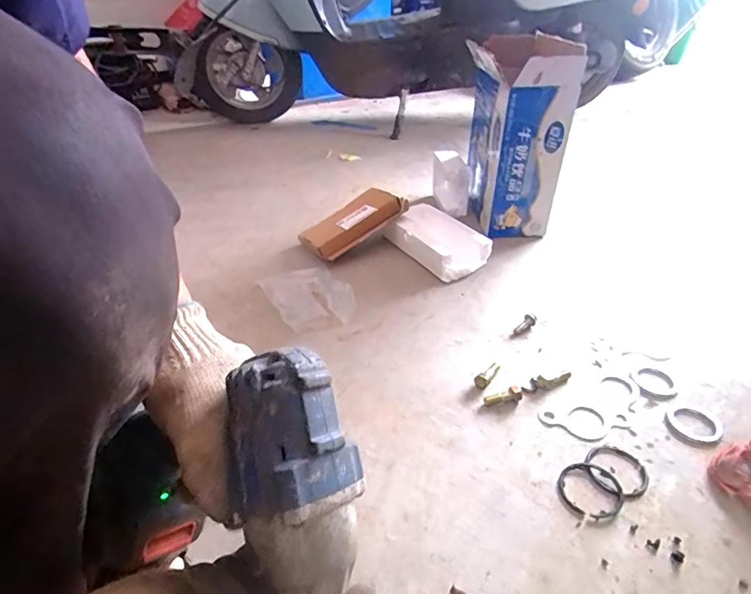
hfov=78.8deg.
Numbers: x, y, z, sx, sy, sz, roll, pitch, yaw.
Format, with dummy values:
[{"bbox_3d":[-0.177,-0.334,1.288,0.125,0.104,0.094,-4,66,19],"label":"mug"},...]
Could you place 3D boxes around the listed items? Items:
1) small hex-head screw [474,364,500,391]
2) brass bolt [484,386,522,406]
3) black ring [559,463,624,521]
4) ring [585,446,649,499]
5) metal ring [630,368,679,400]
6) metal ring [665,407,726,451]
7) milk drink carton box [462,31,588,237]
[{"bbox_3d":[0.148,0.104,0.610,0.020,0.013,0.053,20,40,28],"label":"small hex-head screw"},{"bbox_3d":[0.159,0.126,0.575,0.047,0.016,0.017,-9,35,-10],"label":"brass bolt"},{"bbox_3d":[0.223,0.201,0.476,0.062,0.004,0.064,-1,35,1],"label":"black ring"},{"bbox_3d":[0.262,0.187,0.496,0.061,0.004,0.063,-1,35,1],"label":"ring"},{"bbox_3d":[0.370,0.114,0.609,0.052,0.004,0.058,-3,35,-1],"label":"metal ring"},{"bbox_3d":[0.380,0.154,0.547,0.058,0.007,0.064,25,43,33],"label":"metal ring"},{"bbox_3d":[0.276,-0.332,0.950,0.142,0.341,0.266,-5,35,-4],"label":"milk drink carton box"}]

